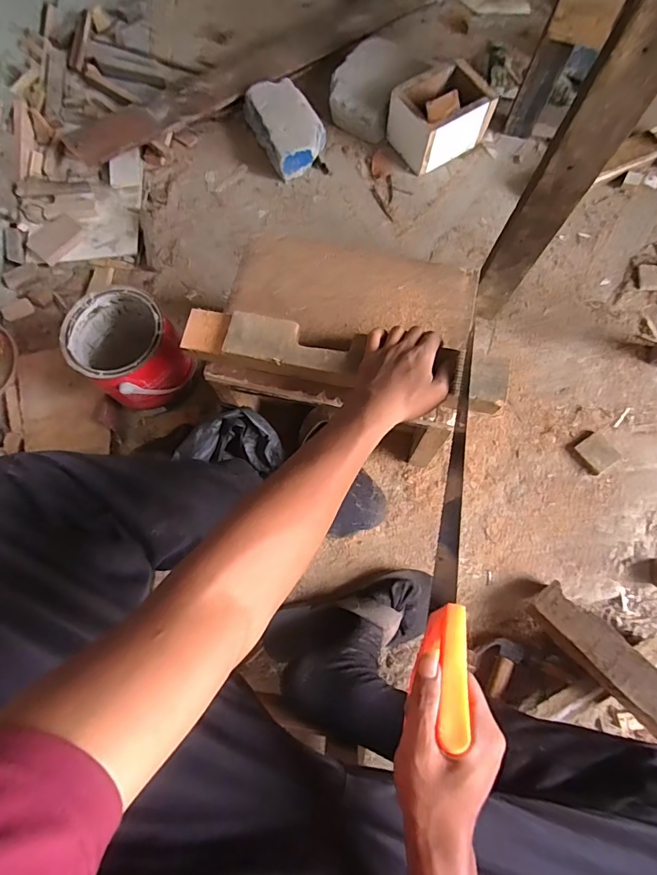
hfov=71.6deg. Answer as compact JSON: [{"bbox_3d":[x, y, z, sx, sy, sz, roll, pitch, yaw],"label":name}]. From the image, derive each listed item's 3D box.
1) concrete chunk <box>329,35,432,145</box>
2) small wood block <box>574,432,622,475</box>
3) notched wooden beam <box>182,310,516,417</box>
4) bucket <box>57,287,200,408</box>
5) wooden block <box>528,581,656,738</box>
[{"bbox_3d":[0.091,-0.731,0.954,0.159,0.077,0.201,27,75,9],"label":"concrete chunk"},{"bbox_3d":[0.439,0.025,0.743,0.049,0.024,0.056,-35,75,-9],"label":"small wood block"},{"bbox_3d":[0.014,-0.091,0.550,0.389,0.050,0.071,11,73,6],"label":"notched wooden beam"},{"bbox_3d":[-0.315,-0.135,0.736,0.140,0.148,0.152,0,73,1],"label":"bucket"},{"bbox_3d":[0.390,0.310,0.620,0.064,0.027,0.241,-41,61,-11],"label":"wooden block"}]

